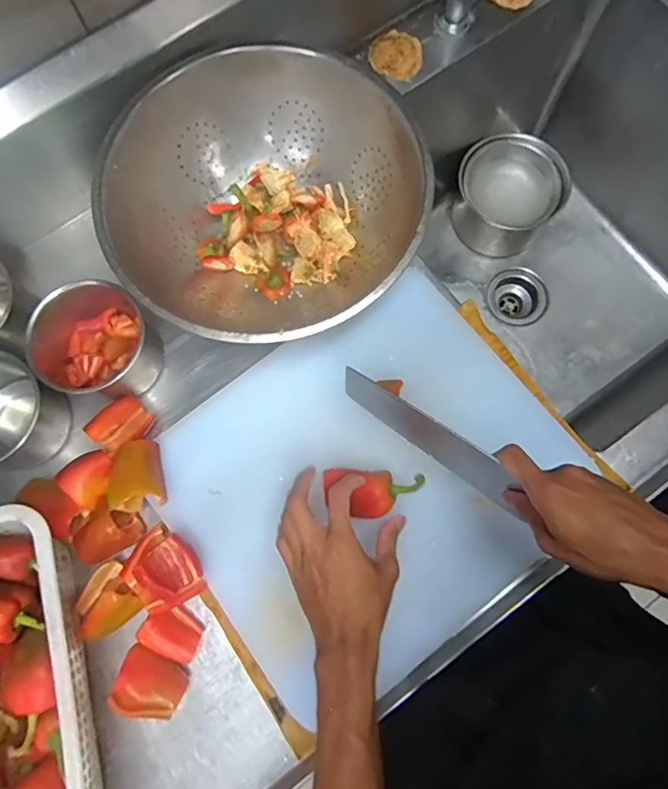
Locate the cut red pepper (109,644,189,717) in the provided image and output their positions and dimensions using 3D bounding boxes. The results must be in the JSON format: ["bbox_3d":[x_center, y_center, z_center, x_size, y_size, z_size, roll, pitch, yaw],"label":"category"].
[{"bbox_3d":[-0.178,0.280,0.490,0.059,0.049,0.056,13,78,4],"label":"cut red pepper"}]

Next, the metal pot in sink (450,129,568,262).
[{"bbox_3d":[0.322,-0.375,0.947,0.184,0.120,0.173,0,77,1],"label":"metal pot in sink"}]

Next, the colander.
[{"bbox_3d":[-0.075,-0.203,0.550,0.313,0.121,0.306,0,77,1],"label":"colander"}]

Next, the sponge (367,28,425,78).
[{"bbox_3d":[0.086,-0.464,0.678,0.072,0.009,0.070,18,78,5],"label":"sponge"}]

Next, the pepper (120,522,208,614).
[{"bbox_3d":[-0.172,0.171,0.492,0.068,0.036,0.076,-29,78,-5],"label":"pepper"}]

